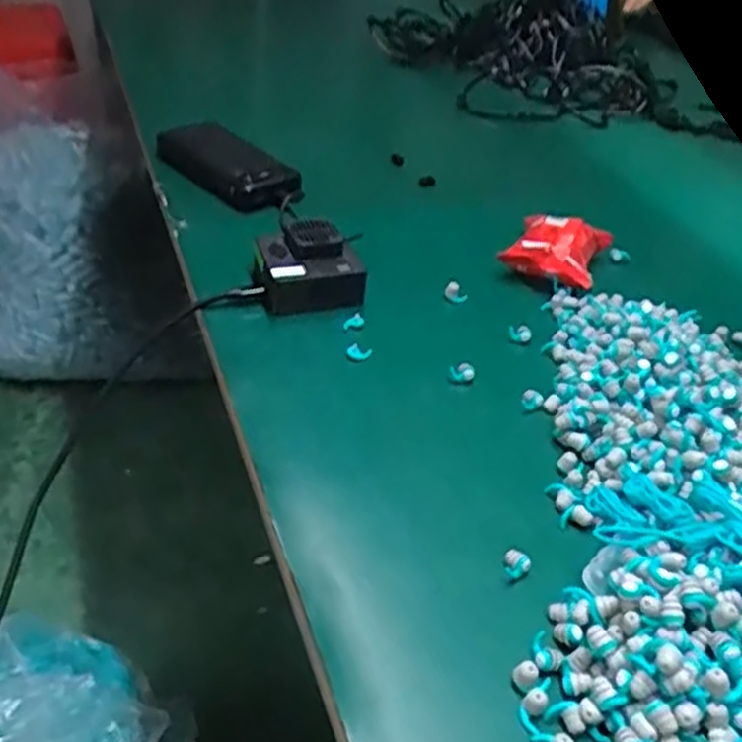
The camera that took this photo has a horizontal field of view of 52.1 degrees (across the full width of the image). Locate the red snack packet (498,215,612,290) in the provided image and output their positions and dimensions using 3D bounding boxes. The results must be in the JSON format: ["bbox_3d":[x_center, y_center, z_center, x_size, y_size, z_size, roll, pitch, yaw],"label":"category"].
[{"bbox_3d":[0.170,-0.111,0.695,0.087,0.050,0.095,17,40,11],"label":"red snack packet"}]

